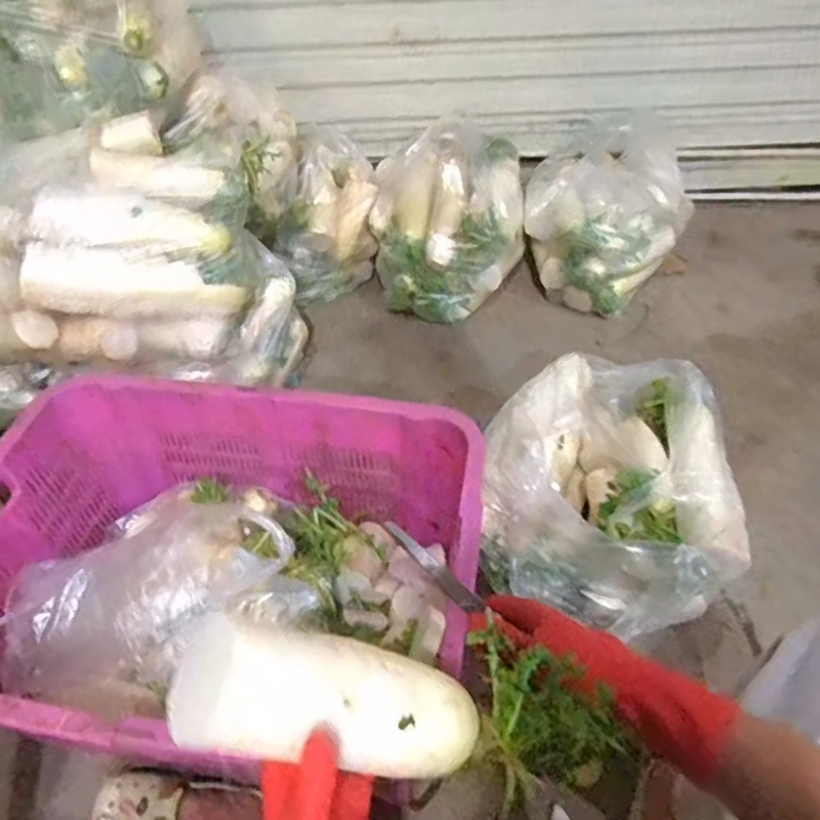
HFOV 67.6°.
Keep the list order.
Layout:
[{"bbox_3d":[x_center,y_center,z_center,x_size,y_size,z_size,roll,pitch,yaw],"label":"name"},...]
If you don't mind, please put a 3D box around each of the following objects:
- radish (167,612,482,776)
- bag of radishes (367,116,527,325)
[{"bbox_3d":[-0.046,0.179,0.372,0.195,0.059,0.069,21,40,-21],"label":"radish"},{"bbox_3d":[0.100,-0.491,1.551,0.370,0.346,0.378,2,45,3],"label":"bag of radishes"}]

